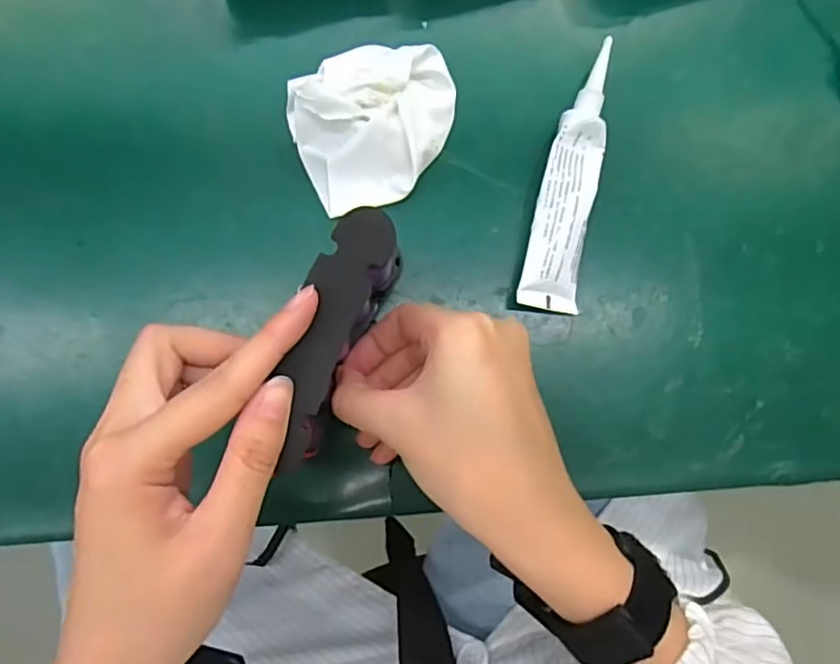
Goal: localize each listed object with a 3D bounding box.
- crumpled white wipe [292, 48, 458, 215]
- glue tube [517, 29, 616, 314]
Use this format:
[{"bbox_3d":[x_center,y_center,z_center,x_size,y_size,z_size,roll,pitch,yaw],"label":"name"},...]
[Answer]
[{"bbox_3d":[-0.022,-0.111,0.332,0.090,0.034,0.073,-18,89,-4],"label":"crumpled white wipe"},{"bbox_3d":[0.085,-0.085,0.341,0.034,0.023,0.148,14,87,-3],"label":"glue tube"}]

